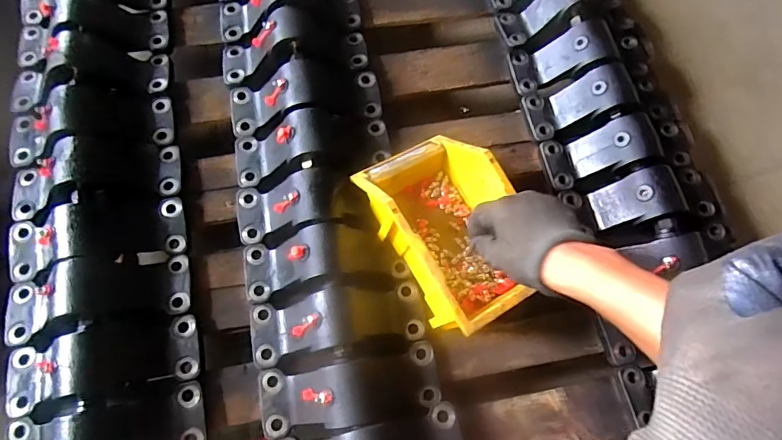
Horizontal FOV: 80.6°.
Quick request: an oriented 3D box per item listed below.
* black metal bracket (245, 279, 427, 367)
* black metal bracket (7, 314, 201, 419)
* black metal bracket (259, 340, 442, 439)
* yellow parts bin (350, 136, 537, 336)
[{"bbox_3d":[-0.067,0.127,0.578,0.225,0.058,0.085,-9,73,-5],"label":"black metal bracket"},{"bbox_3d":[-0.357,0.167,0.546,0.224,0.059,0.095,-11,73,-6],"label":"black metal bracket"},{"bbox_3d":[-0.049,0.203,0.549,0.223,0.058,0.081,-10,73,-6],"label":"black metal bracket"},{"bbox_3d":[0.077,0.003,0.593,0.152,0.114,0.248,-29,76,-11],"label":"yellow parts bin"}]

